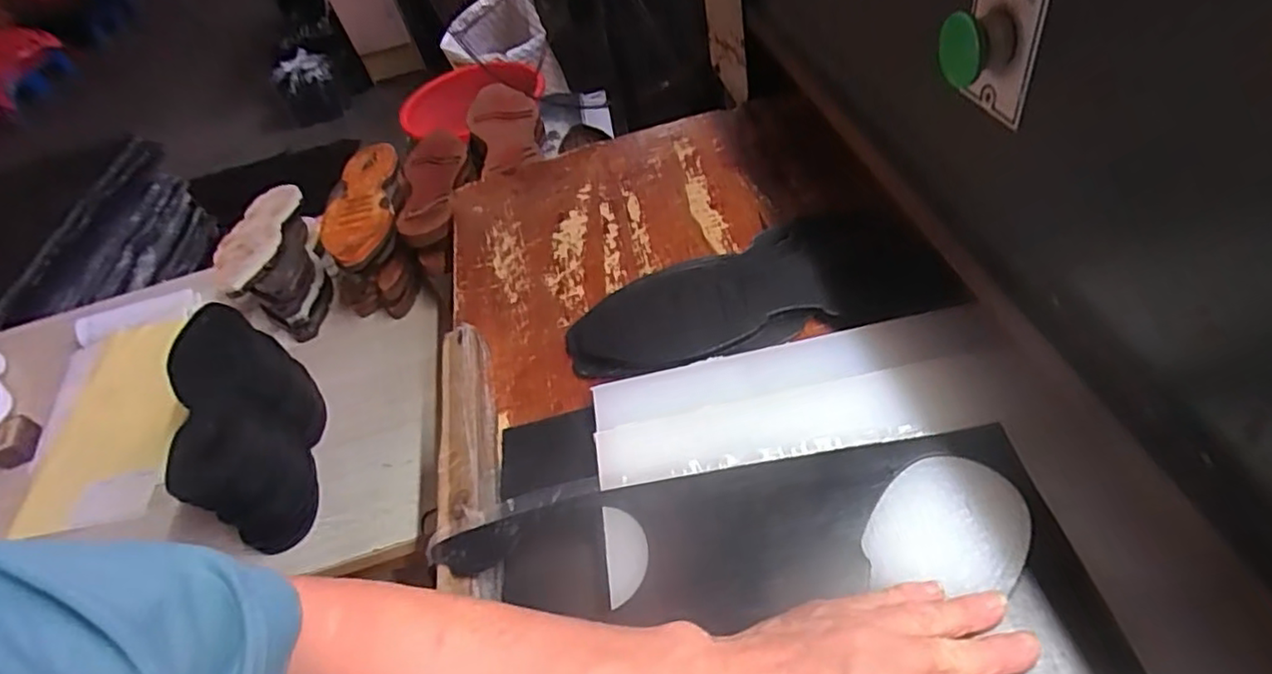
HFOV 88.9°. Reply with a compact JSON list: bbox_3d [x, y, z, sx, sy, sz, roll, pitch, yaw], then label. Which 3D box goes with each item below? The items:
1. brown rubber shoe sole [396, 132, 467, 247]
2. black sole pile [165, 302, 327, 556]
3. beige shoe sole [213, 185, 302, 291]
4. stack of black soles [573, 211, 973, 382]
[{"bbox_3d":[-0.307,-0.229,0.977,0.092,0.045,0.277,-8,42,-1],"label":"brown rubber shoe sole"},{"bbox_3d":[-0.448,0.110,0.758,0.109,0.154,0.299,-22,44,-16],"label":"black sole pile"},{"bbox_3d":[-0.601,-0.161,1.020,0.092,0.029,0.239,-5,42,2],"label":"beige shoe sole"},{"bbox_3d":[0.093,-0.046,0.572,0.313,0.027,0.156,-13,44,8],"label":"stack of black soles"}]

